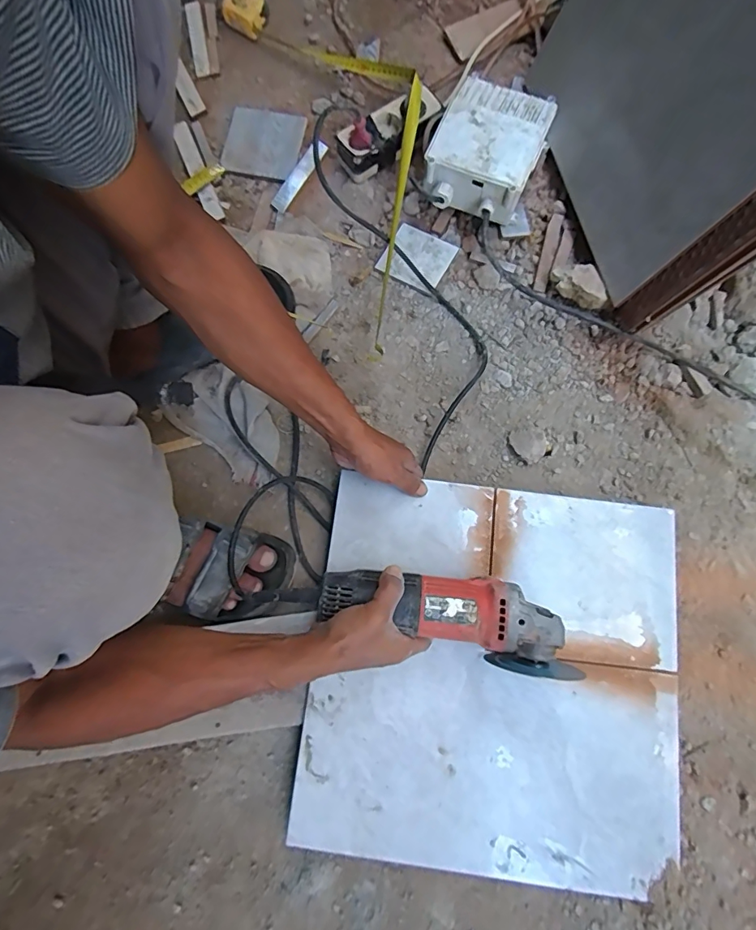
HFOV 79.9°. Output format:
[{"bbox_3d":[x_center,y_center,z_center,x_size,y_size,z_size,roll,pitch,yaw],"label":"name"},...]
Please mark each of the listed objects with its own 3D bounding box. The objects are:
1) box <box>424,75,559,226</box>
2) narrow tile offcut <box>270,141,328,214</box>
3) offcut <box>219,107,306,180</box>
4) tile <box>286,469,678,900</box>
[{"bbox_3d":[0.146,-0.418,0.609,0.134,0.076,0.174,21,79,6],"label":"box"},{"bbox_3d":[-0.117,-0.432,0.673,0.026,0.008,0.129,31,82,-5],"label":"narrow tile offcut"},{"bbox_3d":[-0.176,-0.490,0.686,0.115,0.008,0.110,10,79,3],"label":"offcut"},{"bbox_3d":[0.127,0.223,0.498,0.388,0.007,0.389,7,78,2],"label":"tile"}]

